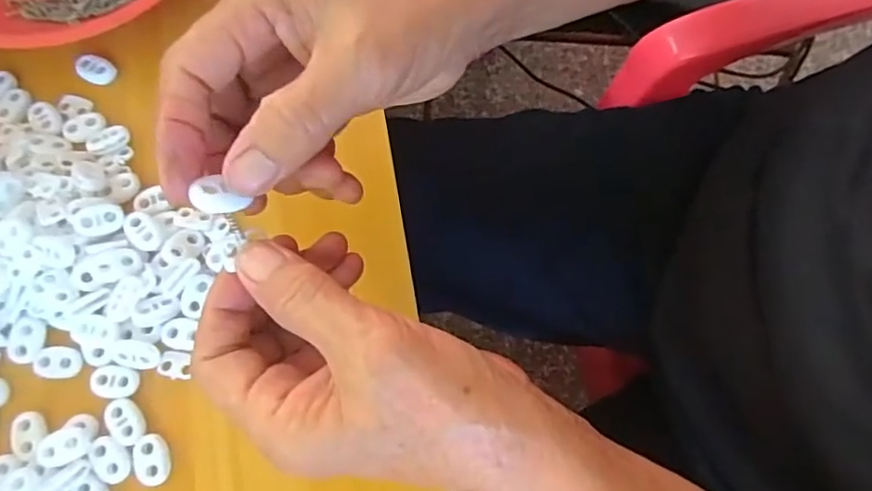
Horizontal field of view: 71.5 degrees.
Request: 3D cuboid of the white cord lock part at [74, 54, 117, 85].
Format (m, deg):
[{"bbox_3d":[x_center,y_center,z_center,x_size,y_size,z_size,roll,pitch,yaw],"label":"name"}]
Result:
[{"bbox_3d":[-0.192,-0.100,0.342,0.024,0.004,0.015,19,75,7],"label":"white cord lock part"}]

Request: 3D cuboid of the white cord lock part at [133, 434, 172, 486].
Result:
[{"bbox_3d":[-0.132,0.099,0.279,0.016,0.004,0.023,-17,73,-3],"label":"white cord lock part"}]

